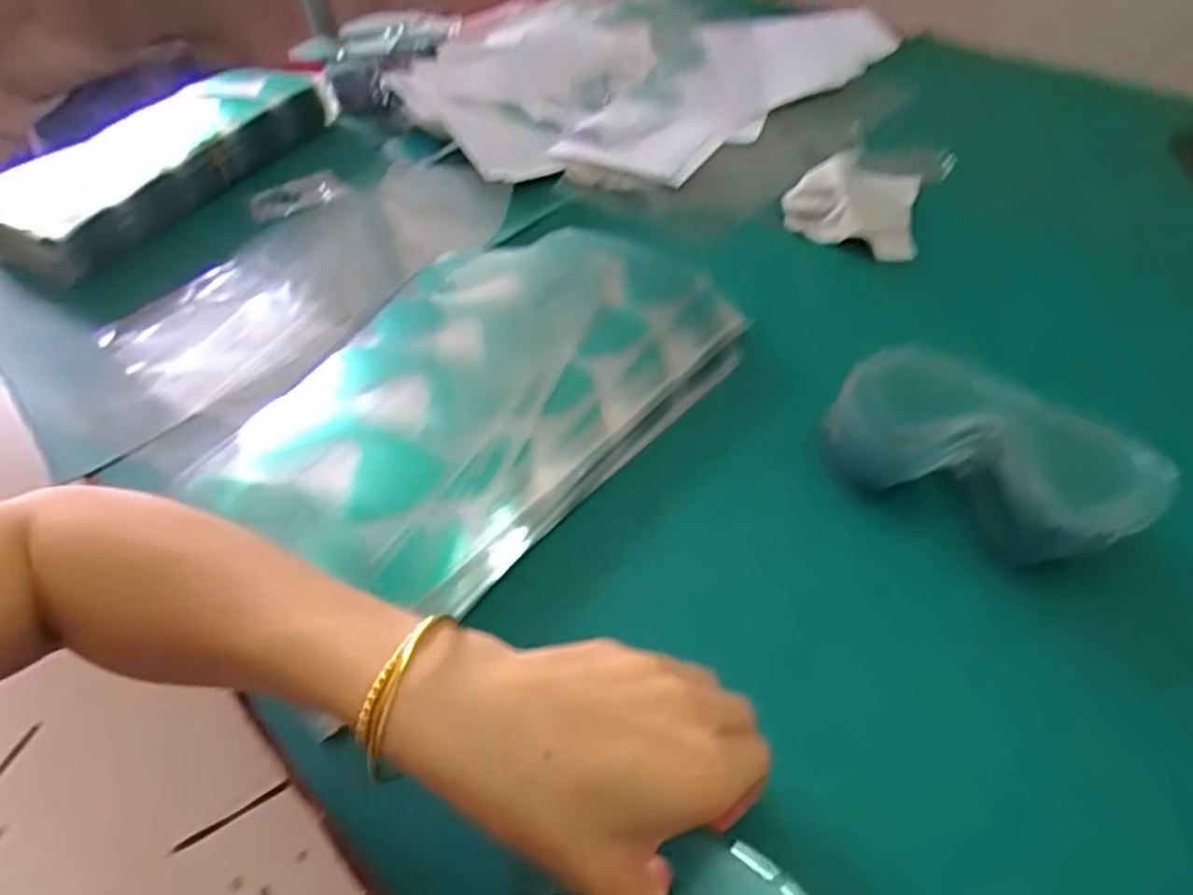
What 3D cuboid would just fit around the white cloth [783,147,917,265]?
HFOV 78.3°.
[{"bbox_3d":[0.204,-0.198,0.585,0.100,0.027,0.114,11,50,14],"label":"white cloth"}]

